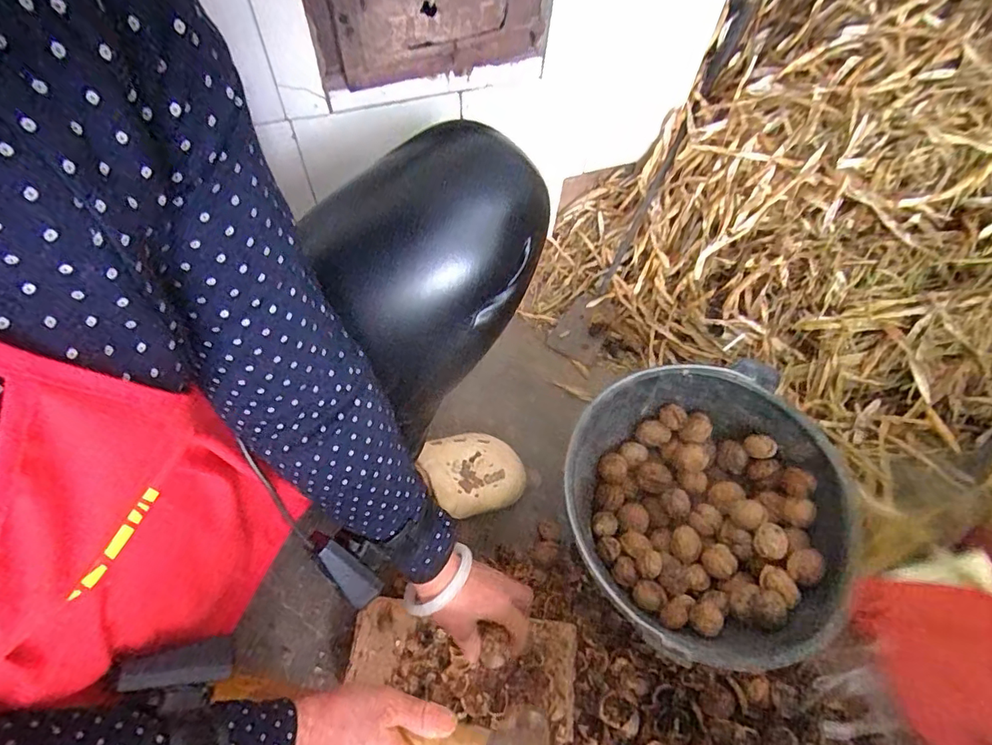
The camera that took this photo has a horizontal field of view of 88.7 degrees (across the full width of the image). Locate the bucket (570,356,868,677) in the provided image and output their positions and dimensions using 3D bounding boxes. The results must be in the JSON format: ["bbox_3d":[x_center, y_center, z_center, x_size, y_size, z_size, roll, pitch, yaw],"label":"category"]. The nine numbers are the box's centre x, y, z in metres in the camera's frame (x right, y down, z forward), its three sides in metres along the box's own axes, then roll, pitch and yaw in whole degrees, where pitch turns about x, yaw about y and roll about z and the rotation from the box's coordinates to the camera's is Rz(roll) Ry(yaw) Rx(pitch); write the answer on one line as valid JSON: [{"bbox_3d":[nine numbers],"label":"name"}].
[{"bbox_3d":[0.228,0.158,0.575,0.273,0.157,0.284,1,59,-2],"label":"bucket"}]

